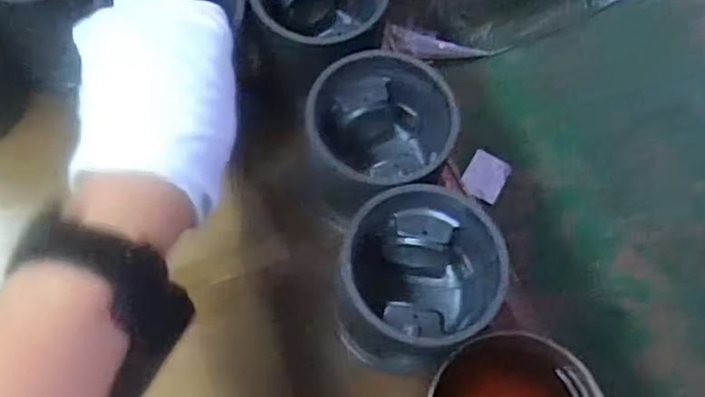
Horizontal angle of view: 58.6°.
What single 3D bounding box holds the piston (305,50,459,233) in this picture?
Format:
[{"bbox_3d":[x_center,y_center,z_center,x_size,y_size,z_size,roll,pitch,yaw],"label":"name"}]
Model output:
[{"bbox_3d":[0.019,-0.033,0.411,0.093,0.080,0.091,-3,68,-4],"label":"piston"}]

